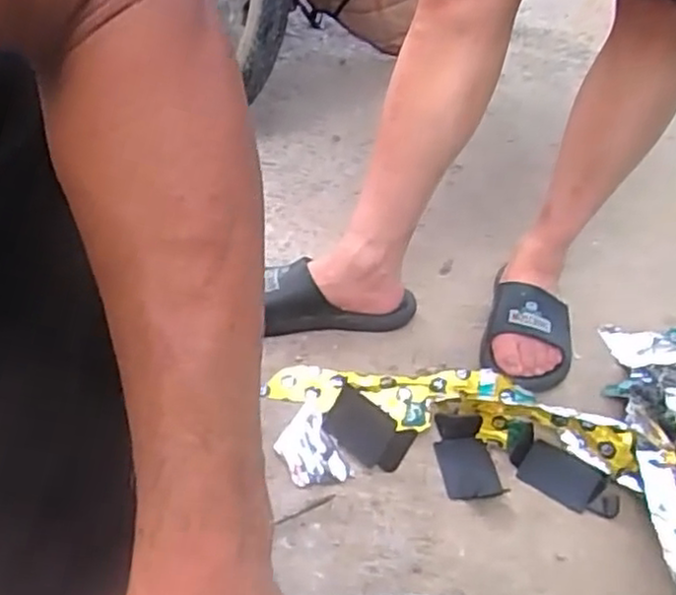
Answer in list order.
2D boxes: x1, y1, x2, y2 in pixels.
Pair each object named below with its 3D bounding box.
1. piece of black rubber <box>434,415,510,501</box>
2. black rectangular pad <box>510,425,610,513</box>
[{"bbox_3d":[0.142,0.176,0.794,0.061,0.019,0.104,1,38,-7],"label":"piece of black rubber"},{"bbox_3d":[0.244,0.194,0.794,0.098,0.018,0.066,26,42,24],"label":"black rectangular pad"}]

